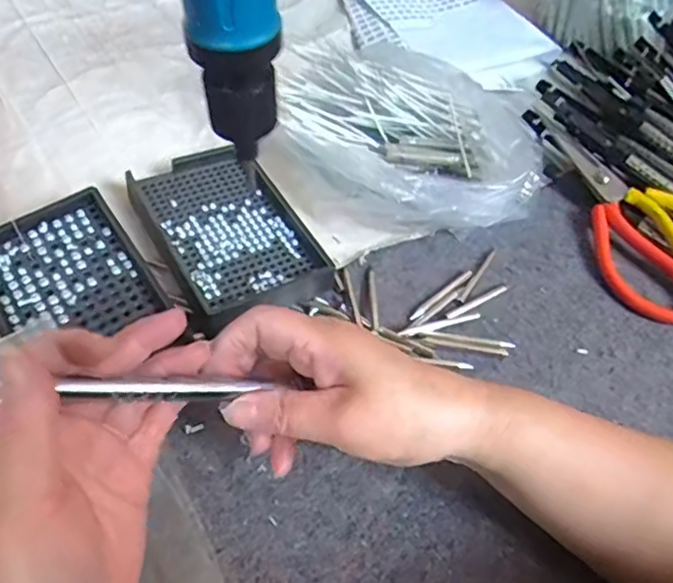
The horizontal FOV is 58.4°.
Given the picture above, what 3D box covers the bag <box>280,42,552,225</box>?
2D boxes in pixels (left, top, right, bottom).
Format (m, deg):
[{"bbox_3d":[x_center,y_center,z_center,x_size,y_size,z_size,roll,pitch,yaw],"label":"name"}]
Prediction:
[{"bbox_3d":[0.051,-0.124,0.458,0.219,0.066,0.150,25,55,10],"label":"bag"}]

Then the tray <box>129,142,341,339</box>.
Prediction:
[{"bbox_3d":[-0.071,-0.044,0.410,0.101,0.025,0.143,-23,61,-22],"label":"tray"}]

